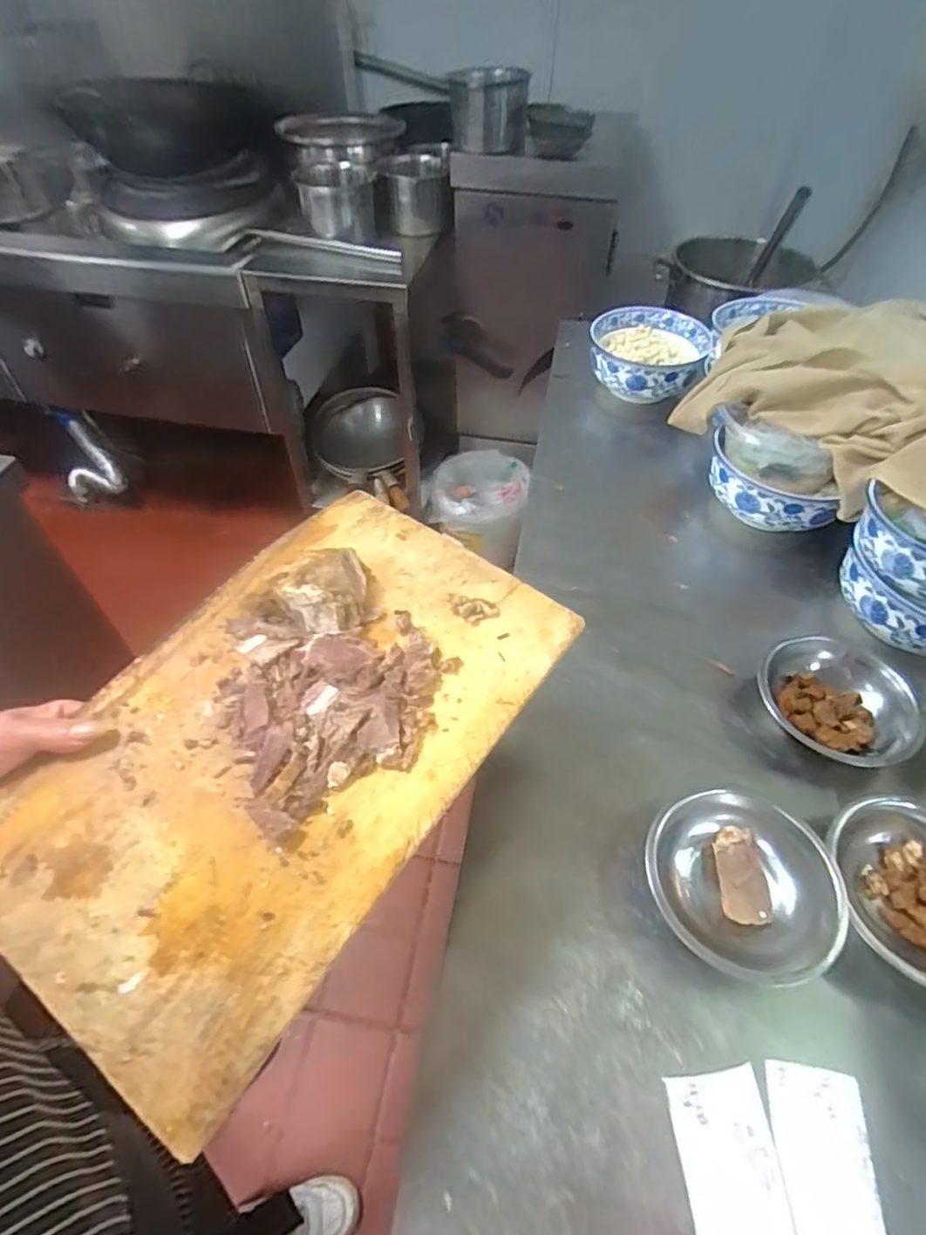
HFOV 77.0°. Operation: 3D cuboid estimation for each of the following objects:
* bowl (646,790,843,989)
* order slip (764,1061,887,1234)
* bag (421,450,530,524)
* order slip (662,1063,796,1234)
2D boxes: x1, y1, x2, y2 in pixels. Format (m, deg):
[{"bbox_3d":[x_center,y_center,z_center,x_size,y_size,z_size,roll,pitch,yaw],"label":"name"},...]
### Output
[{"bbox_3d":[0.200,0.194,0.424,0.116,0.045,0.129,-26,54,-20],"label":"bowl"},{"bbox_3d":[0.179,0.268,0.284,0.043,0.013,0.076,7,50,6],"label":"order slip"},{"bbox_3d":[0.033,-0.343,1.571,0.279,0.126,0.212,-4,49,-8],"label":"bag"},{"bbox_3d":[0.131,0.272,0.286,0.045,0.010,0.077,-14,58,13],"label":"order slip"}]

